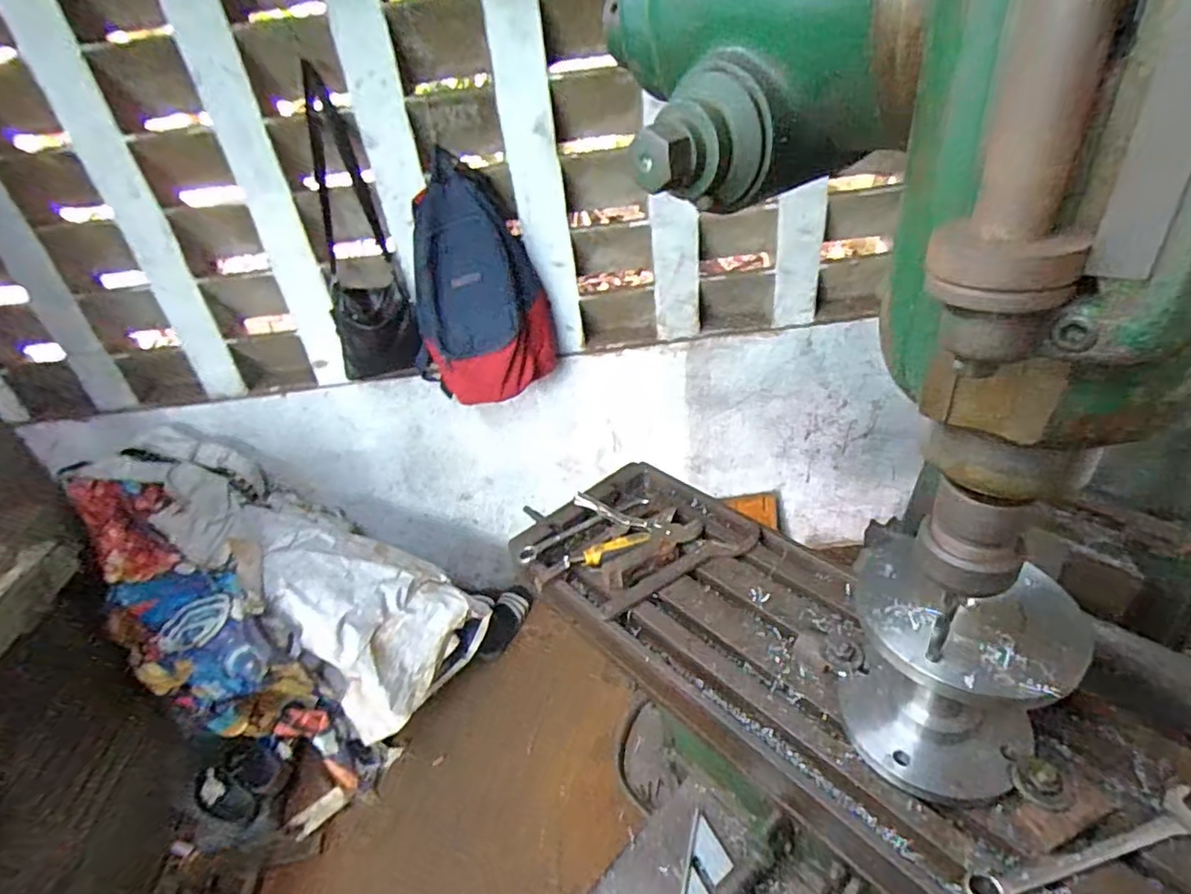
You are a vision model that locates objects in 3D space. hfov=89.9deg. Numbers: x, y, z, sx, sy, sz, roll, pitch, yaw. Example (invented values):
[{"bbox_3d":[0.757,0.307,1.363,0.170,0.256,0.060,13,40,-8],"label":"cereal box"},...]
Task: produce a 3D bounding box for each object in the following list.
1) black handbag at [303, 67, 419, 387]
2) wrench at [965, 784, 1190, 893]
[{"bbox_3d":[-0.597,-0.475,1.446,0.207,0.652,0.211,-17,36,-13],"label":"black handbag"},{"bbox_3d":[0.402,0.324,0.480,0.222,0.017,0.034,-13,35,-8],"label":"wrench"}]

